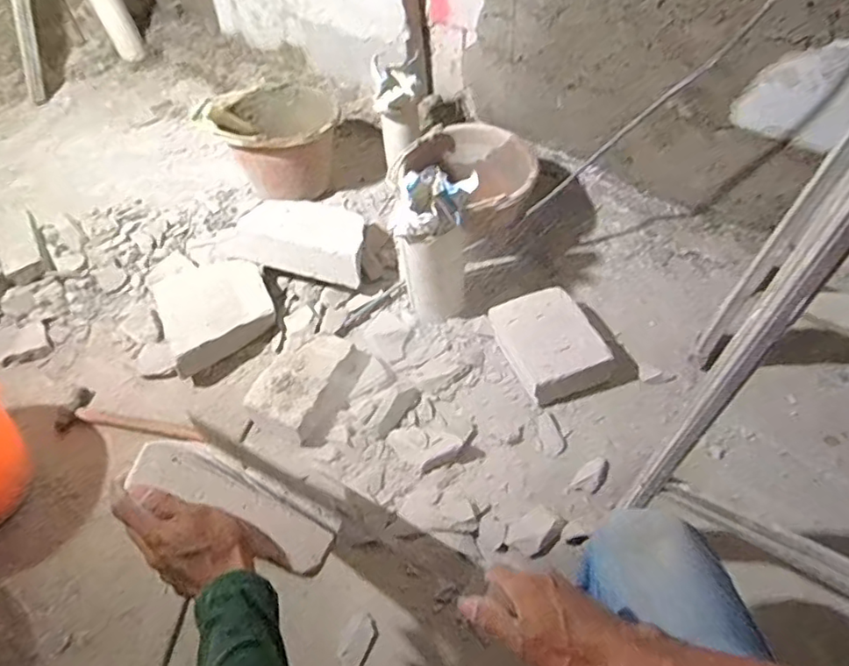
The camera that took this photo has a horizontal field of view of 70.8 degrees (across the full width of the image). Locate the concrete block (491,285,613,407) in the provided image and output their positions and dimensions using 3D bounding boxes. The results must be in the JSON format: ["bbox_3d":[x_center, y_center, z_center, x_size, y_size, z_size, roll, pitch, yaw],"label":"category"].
[{"bbox_3d":[0.229,0.017,1.102,0.157,0.080,0.209,-22,54,-13],"label":"concrete block"}]

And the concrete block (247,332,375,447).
[{"bbox_3d":[-0.216,0.086,1.085,0.149,0.071,0.216,18,56,17],"label":"concrete block"}]

